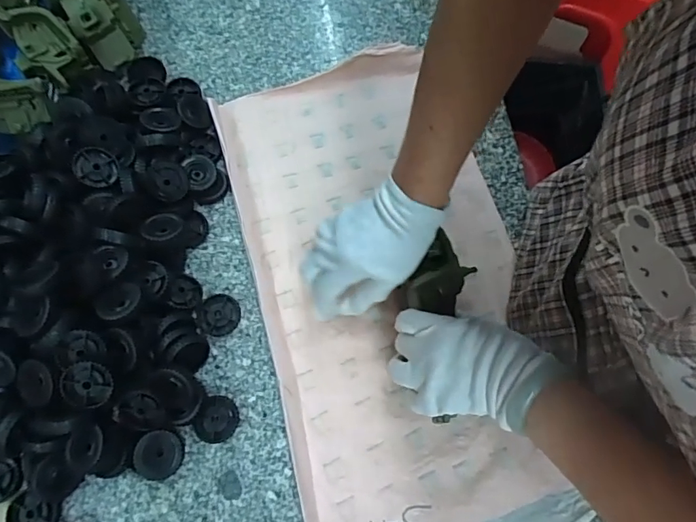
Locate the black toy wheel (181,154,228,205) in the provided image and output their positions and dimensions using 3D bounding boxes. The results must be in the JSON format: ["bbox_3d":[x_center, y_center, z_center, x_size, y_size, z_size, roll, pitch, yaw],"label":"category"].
[{"bbox_3d":[-0.162,-0.094,0.538,0.040,0.032,0.048,-10,72,-5],"label":"black toy wheel"}]

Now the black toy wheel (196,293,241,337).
[{"bbox_3d":[-0.138,0.056,0.501,0.044,0.012,0.045,1,71,-2],"label":"black toy wheel"}]

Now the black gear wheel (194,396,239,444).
[{"bbox_3d":[-0.130,0.158,0.471,0.041,0.008,0.043,7,68,-18],"label":"black gear wheel"}]

